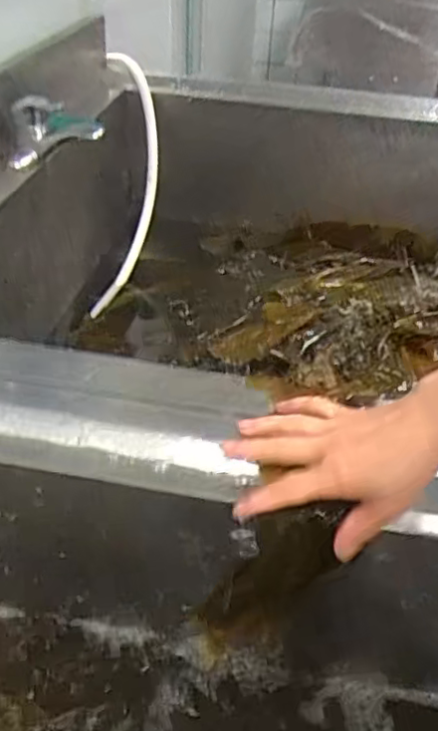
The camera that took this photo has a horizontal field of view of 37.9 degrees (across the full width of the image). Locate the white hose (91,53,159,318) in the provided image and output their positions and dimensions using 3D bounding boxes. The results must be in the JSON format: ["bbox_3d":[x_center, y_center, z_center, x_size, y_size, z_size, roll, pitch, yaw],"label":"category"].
[{"bbox_3d":[-0.186,-0.368,1.292,0.115,0.092,0.579,5,81,3],"label":"white hose"}]

